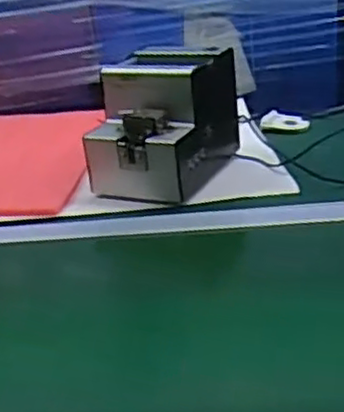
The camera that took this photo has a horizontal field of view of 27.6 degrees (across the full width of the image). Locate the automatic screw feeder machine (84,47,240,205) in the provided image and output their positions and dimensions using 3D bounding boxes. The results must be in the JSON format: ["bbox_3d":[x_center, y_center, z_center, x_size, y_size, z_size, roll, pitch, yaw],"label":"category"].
[{"bbox_3d":[-0.010,-0.112,0.884,0.128,0.137,0.186,7,27,25],"label":"automatic screw feeder machine"}]

